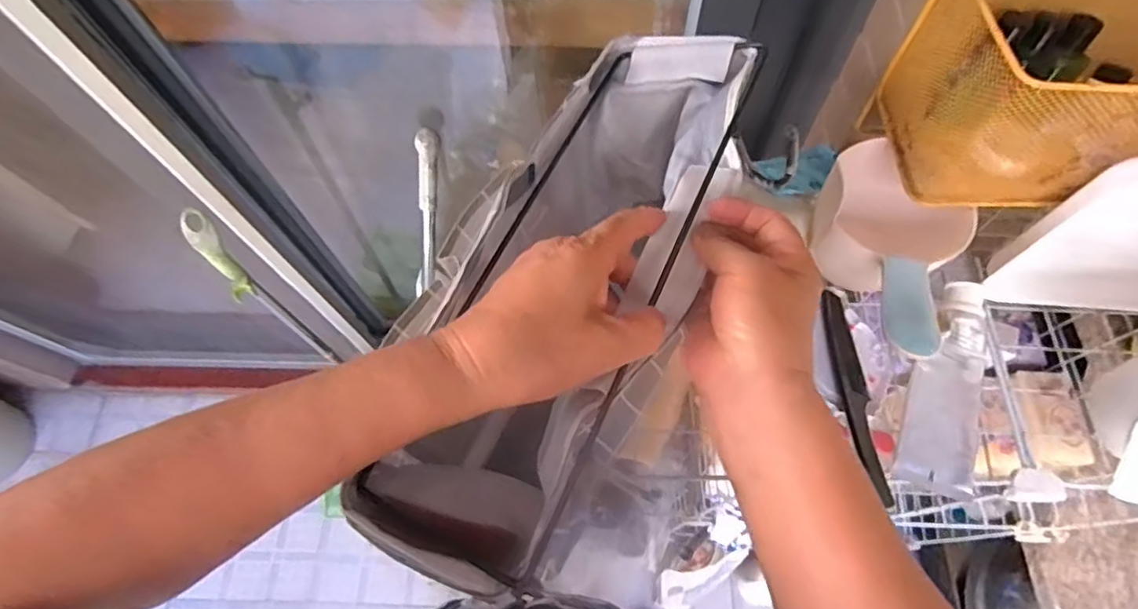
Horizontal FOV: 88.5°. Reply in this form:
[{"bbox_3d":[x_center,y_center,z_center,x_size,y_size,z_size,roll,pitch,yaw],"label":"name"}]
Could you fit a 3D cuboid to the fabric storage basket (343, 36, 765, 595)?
[{"bbox_3d":[0.012,-0.008,0.421,0.139,0.174,0.385,21,72,10],"label":"fabric storage basket"}]

